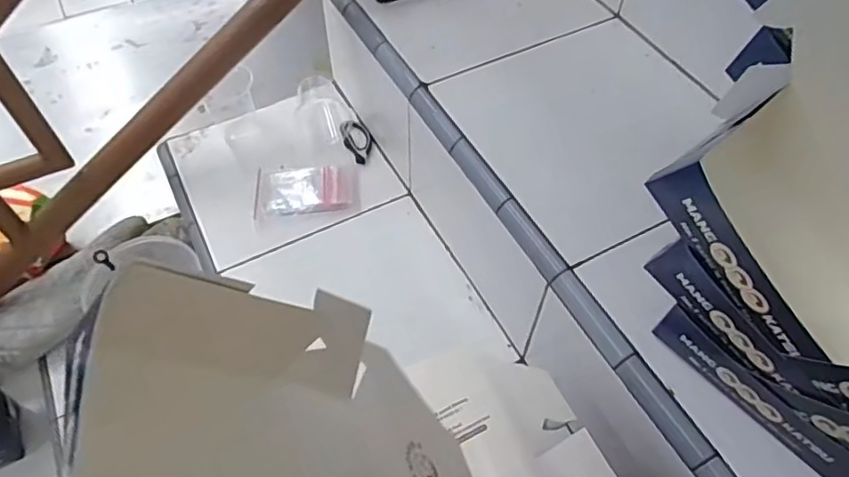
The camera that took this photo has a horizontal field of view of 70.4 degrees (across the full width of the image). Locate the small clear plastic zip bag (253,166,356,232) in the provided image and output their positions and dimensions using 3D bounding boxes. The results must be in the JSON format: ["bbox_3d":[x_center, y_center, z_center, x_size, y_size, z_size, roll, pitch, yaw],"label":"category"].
[{"bbox_3d":[-0.175,-0.073,0.879,0.150,0.023,0.094,-12,56,-8],"label":"small clear plastic zip bag"}]

